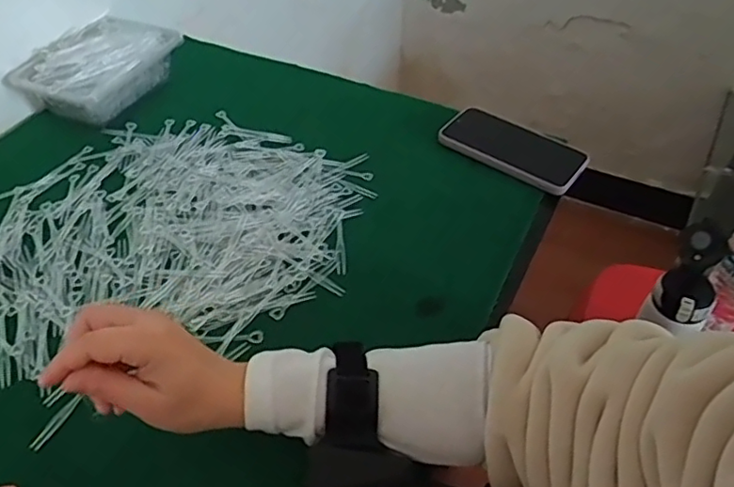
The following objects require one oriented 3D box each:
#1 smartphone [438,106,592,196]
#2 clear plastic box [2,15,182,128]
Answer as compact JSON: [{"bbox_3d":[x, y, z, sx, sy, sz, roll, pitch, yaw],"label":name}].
[{"bbox_3d":[0.168,-0.111,0.680,0.155,0.015,0.078,31,55,25],"label":"smartphone"},{"bbox_3d":[-0.329,-0.217,0.753,0.123,0.063,0.172,22,51,19],"label":"clear plastic box"}]

